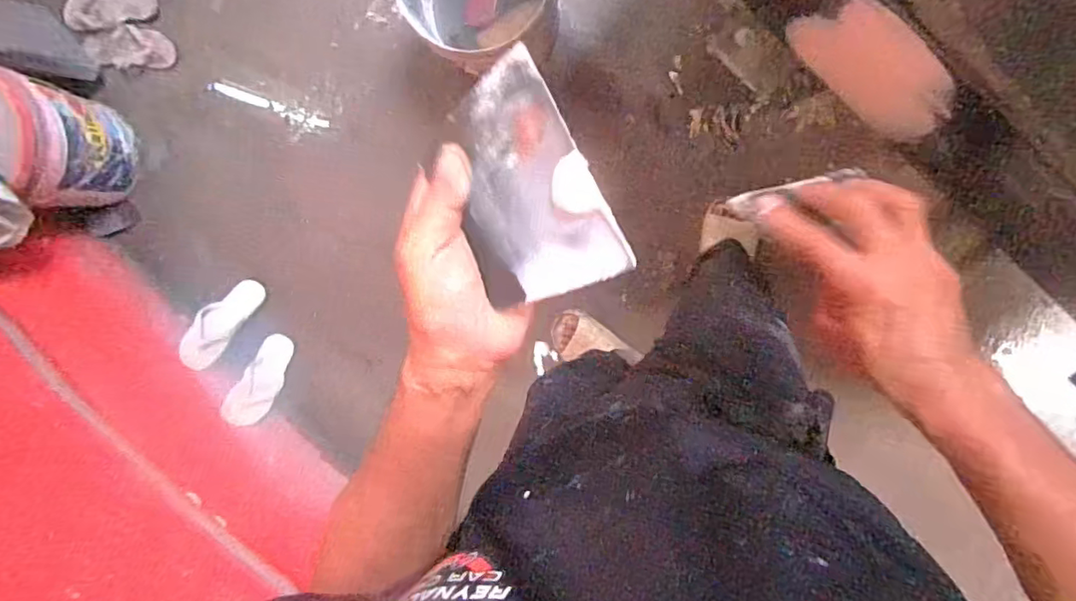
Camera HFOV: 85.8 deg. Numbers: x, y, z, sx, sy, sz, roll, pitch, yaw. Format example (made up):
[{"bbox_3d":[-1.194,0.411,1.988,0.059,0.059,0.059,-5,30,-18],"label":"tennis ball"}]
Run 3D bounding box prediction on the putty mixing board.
[{"bbox_3d":[-0.010,-0.057,0.305,0.079,0.005,0.119,-27,89,31],"label":"putty mixing board"}]

